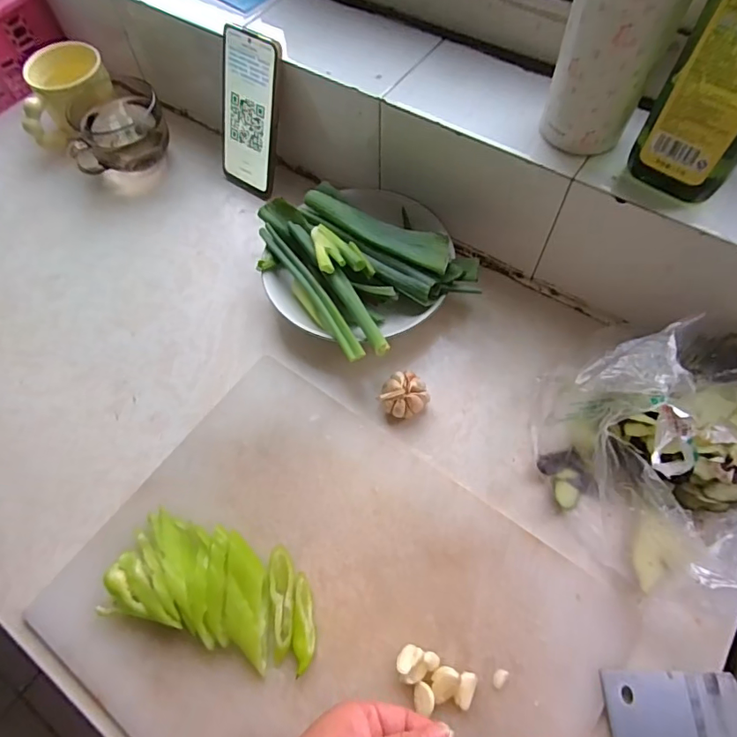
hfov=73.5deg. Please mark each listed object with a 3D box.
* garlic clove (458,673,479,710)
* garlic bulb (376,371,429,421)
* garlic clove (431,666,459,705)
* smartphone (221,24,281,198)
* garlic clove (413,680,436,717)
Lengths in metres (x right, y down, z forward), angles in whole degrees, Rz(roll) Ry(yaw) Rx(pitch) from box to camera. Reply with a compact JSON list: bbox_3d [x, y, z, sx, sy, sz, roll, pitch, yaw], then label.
[{"bbox_3d":[0.072,0.235,0.360,0.012,0.010,0.023,10,64,8],"label":"garlic clove"},{"bbox_3d":[0.034,0.028,0.468,0.043,0.029,0.039,-42,68,-17],"label":"garlic bulb"},{"bbox_3d":[0.055,0.232,0.362,0.017,0.011,0.024,17,65,11],"label":"garlic clove"},{"bbox_3d":[-0.136,-0.288,0.569,0.079,0.170,0.014,32,45,18],"label":"smartphone"},{"bbox_3d":[0.040,0.239,0.359,0.015,0.007,0.018,1,63,3],"label":"garlic clove"}]

